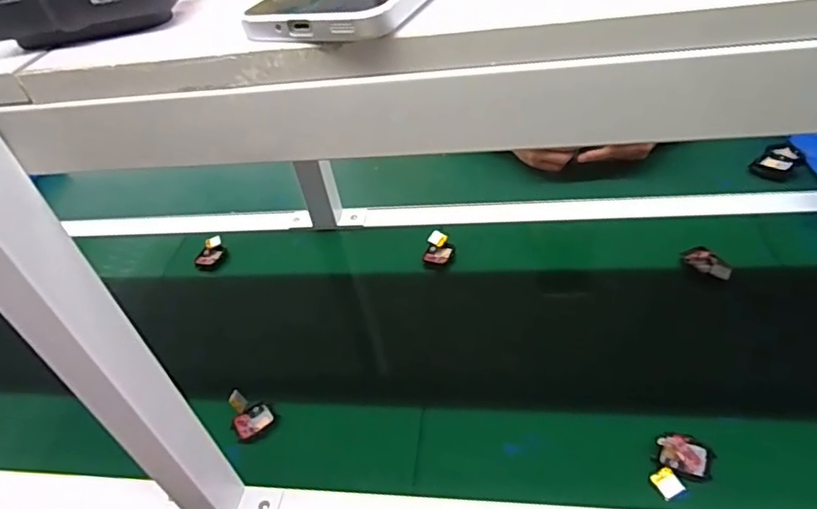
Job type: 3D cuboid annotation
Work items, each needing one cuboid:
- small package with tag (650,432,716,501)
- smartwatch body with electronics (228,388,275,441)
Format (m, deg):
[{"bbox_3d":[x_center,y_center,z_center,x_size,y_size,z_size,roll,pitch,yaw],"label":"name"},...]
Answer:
[{"bbox_3d":[0.240,0.188,0.494,0.046,0.014,0.060,22,45,31],"label":"small package with tag"},{"bbox_3d":[-0.172,0.169,0.601,0.043,0.021,0.054,-30,44,-28],"label":"smartwatch body with electronics"}]

